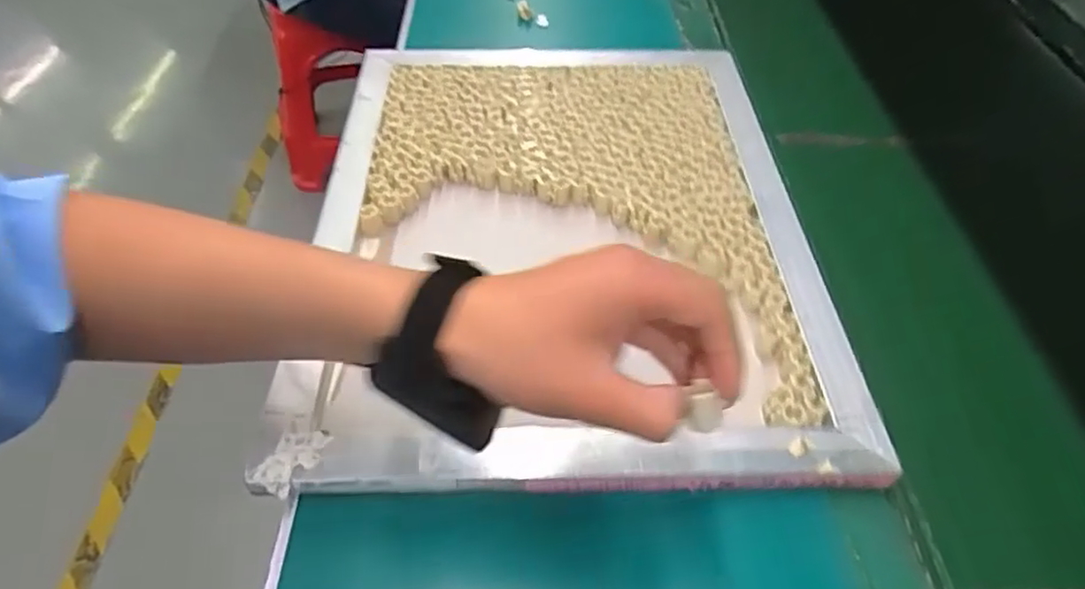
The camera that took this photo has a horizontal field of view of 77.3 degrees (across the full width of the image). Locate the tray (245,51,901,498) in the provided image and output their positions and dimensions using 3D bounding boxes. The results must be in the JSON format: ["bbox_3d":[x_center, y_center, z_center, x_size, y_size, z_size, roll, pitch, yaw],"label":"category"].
[{"bbox_3d":[0.012,-0.059,0.537,0.360,0.043,0.461,-1,49,-2],"label":"tray"}]

